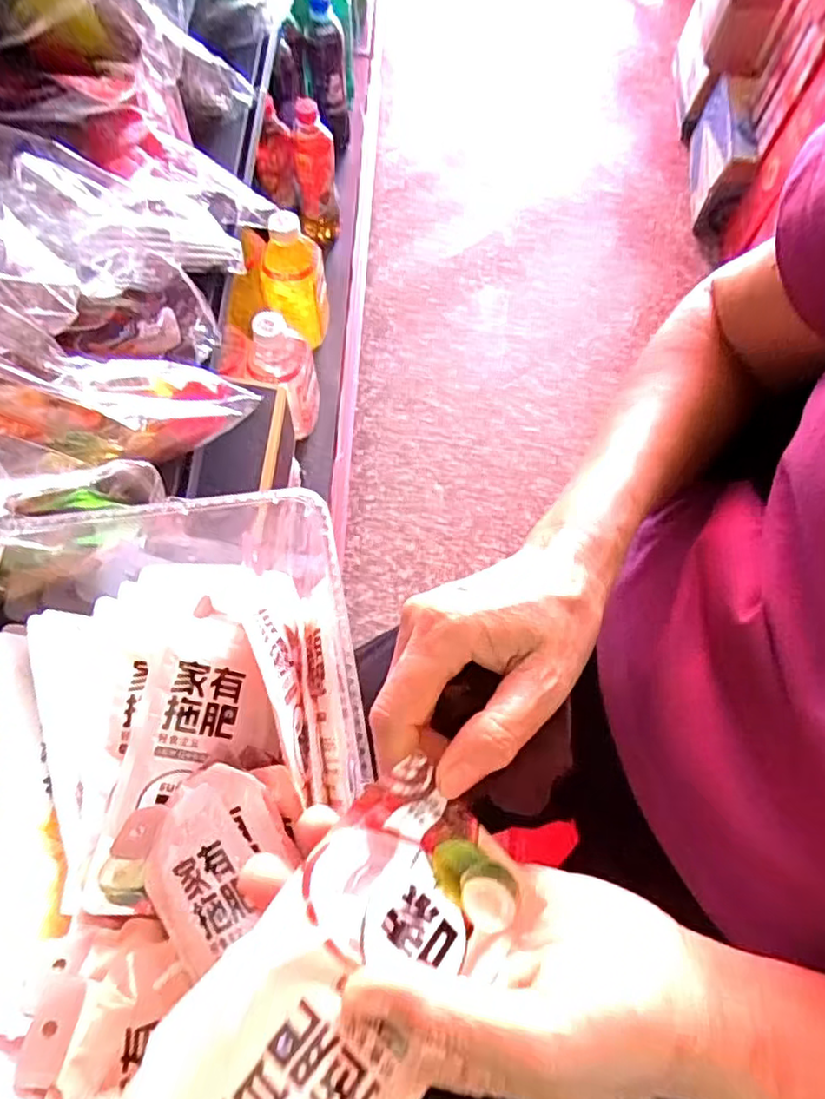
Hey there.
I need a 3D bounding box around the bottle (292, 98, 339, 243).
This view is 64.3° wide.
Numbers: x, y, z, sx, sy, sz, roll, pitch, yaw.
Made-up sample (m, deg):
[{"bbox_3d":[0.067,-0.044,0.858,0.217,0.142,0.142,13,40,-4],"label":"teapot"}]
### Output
[{"bbox_3d":[-0.147,-0.572,1.002,0.058,0.195,0.051,-3,69,-4],"label":"bottle"}]

